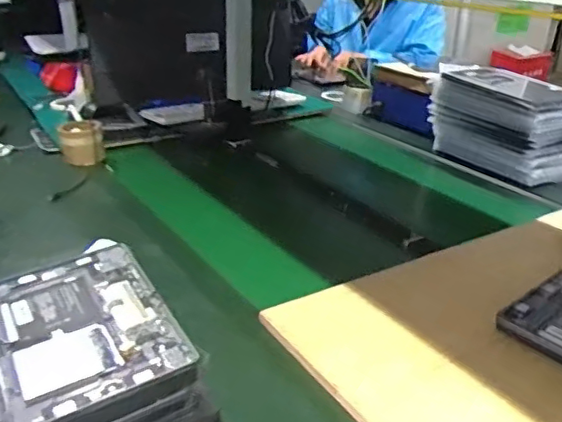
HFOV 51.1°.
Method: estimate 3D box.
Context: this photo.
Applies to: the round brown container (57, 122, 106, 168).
[{"bbox_3d":[-0.454,-0.152,1.349,0.096,0.088,0.090,-10,27,-15],"label":"round brown container"}]

